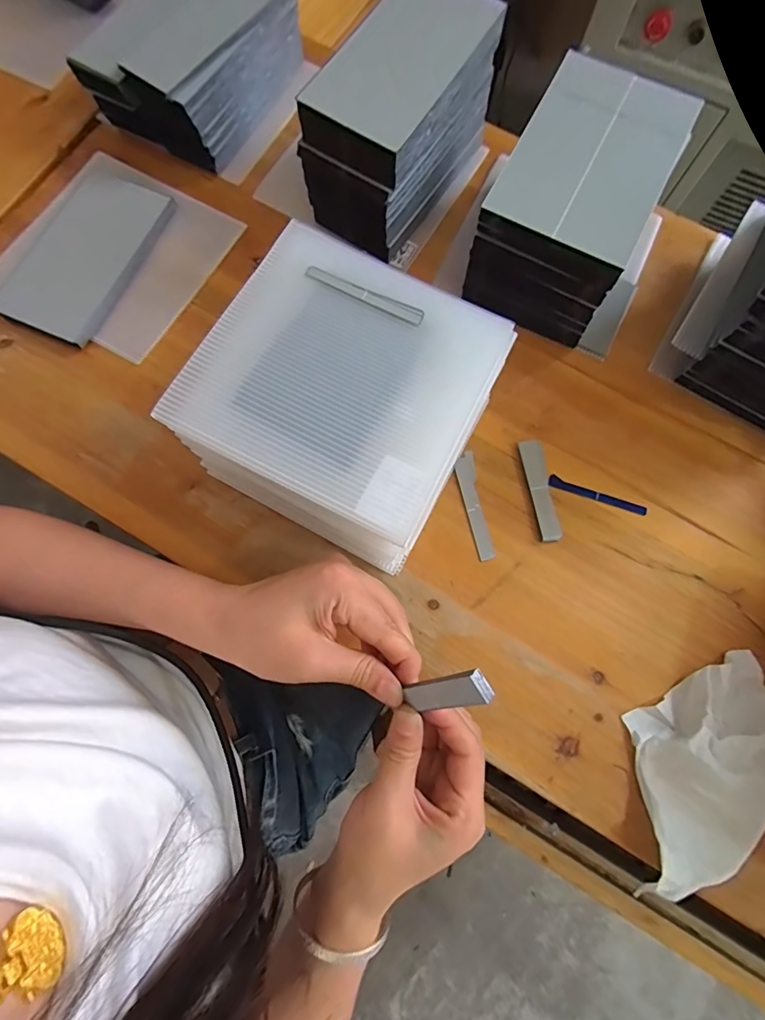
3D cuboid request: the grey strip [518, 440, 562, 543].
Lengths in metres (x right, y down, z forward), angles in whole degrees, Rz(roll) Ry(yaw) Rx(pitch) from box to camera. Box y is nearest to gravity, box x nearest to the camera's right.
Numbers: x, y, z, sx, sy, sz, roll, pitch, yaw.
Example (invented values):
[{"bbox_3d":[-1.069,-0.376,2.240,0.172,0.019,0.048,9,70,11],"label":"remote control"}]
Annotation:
[{"bbox_3d":[0.123,-0.015,0.368,0.019,0.005,0.080,-9,78,-3],"label":"grey strip"}]

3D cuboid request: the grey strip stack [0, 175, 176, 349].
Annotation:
[{"bbox_3d":[-0.251,-0.218,0.403,0.090,0.015,0.158,24,78,4],"label":"grey strip stack"}]

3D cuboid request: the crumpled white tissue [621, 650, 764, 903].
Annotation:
[{"bbox_3d":[0.220,0.174,0.318,0.144,0.026,0.099,-29,80,-7],"label":"crumpled white tissue"}]

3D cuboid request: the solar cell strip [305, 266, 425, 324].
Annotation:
[{"bbox_3d":[-0.011,-0.135,0.296,0.078,0.004,0.011,24,78,4],"label":"solar cell strip"}]

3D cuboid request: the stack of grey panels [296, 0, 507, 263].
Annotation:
[{"bbox_3d":[0.014,-0.310,0.383,0.082,0.113,0.158,33,79,6],"label":"stack of grey panels"}]

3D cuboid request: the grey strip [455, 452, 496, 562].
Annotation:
[{"bbox_3d":[0.070,-0.004,0.364,0.016,0.004,0.084,-9,78,-3],"label":"grey strip"}]

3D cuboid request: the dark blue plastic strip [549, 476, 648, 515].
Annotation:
[{"bbox_3d":[0.172,-0.011,0.379,0.081,0.004,0.009,19,78,3],"label":"dark blue plastic strip"}]

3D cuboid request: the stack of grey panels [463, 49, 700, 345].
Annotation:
[{"bbox_3d":[0.151,-0.241,0.380,0.107,0.099,0.165,26,78,5],"label":"stack of grey panels"}]

